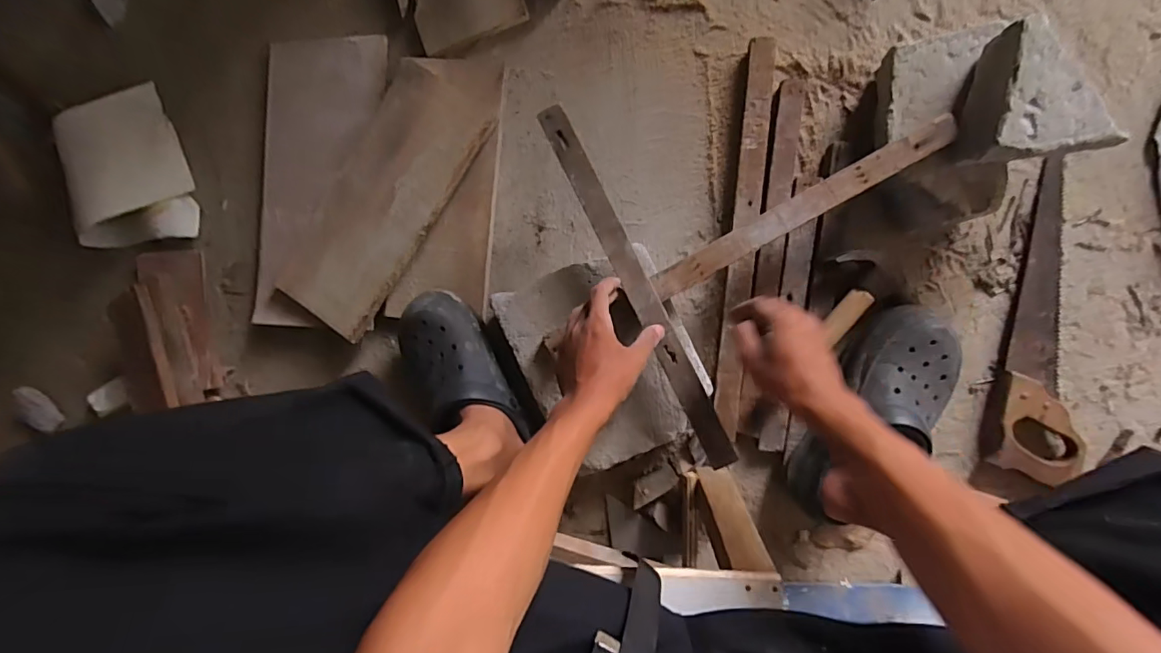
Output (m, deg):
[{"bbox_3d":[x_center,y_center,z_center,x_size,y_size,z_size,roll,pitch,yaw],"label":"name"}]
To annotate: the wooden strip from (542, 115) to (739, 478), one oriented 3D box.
[{"bbox_3d":[0.061,-0.047,0.551,0.034,0.009,0.430,-27,87,7],"label":"wooden strip"}]

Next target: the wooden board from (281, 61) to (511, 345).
[{"bbox_3d":[-0.248,-0.184,0.664,0.148,0.016,0.394,30,92,7],"label":"wooden board"}]

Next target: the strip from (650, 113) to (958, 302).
[{"bbox_3d":[0.236,-0.126,0.547,0.342,0.016,0.032,-29,87,7],"label":"strip"}]

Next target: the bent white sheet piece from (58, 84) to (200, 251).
[{"bbox_3d":[-0.660,-0.217,0.718,0.167,0.058,0.227,-21,88,8],"label":"bent white sheet piece"}]

